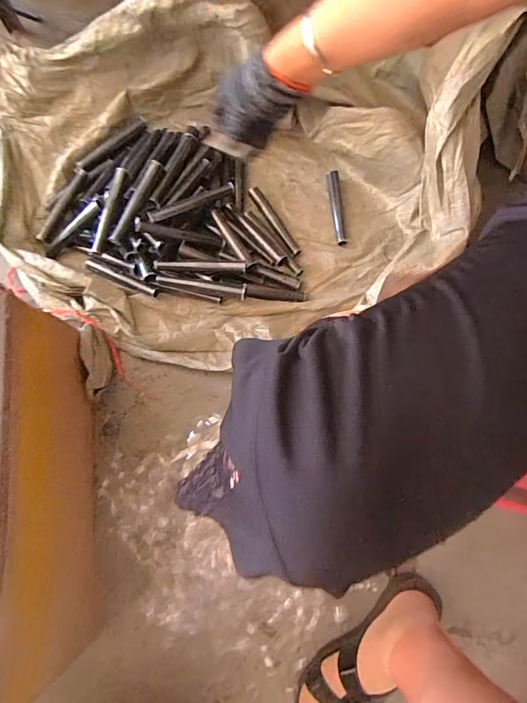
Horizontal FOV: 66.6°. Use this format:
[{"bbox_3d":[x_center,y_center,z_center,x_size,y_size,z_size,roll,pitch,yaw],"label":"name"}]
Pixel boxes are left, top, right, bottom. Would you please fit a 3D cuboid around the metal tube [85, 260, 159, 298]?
[{"bbox_3d":[-0.246,-0.125,0.691,0.149,0.020,0.018,26,76,8],"label":"metal tube"}]

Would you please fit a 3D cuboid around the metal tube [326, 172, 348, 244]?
[{"bbox_3d":[0.134,-0.263,0.736,0.026,0.014,0.151,-3,74,0],"label":"metal tube"}]

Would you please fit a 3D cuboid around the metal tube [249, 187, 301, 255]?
[{"bbox_3d":[0.020,-0.239,0.731,0.019,0.015,0.152,-31,76,-7],"label":"metal tube"}]

